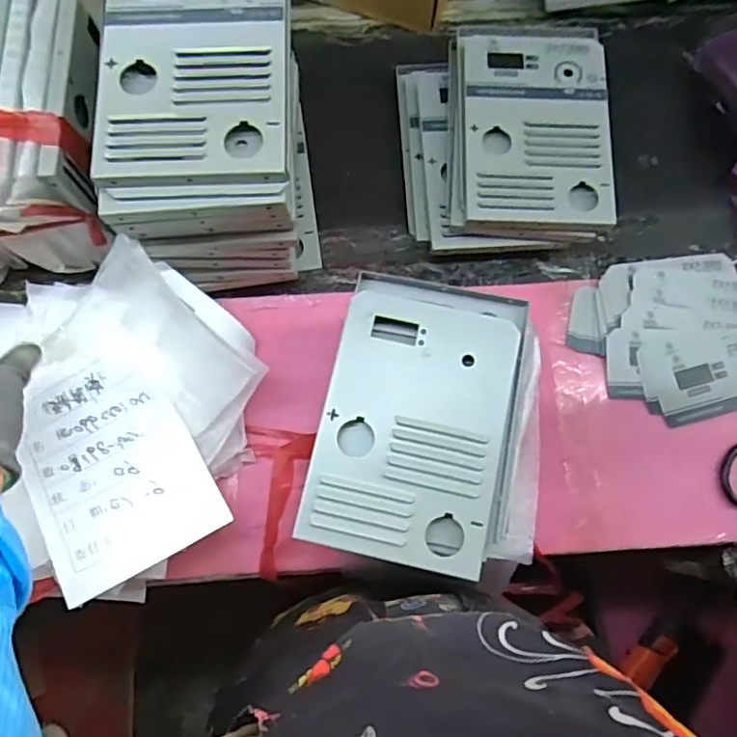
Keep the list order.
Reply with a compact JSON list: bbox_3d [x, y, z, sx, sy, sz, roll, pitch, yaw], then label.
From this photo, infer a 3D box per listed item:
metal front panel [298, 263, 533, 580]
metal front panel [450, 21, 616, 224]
[{"bbox_3d":[0.045,0.039,0.487,0.159,0.012,0.232,11,76,2],"label":"metal front panel"},{"bbox_3d":[0.168,-0.261,0.616,0.157,0.021,0.237,1,76,-1],"label":"metal front panel"}]

